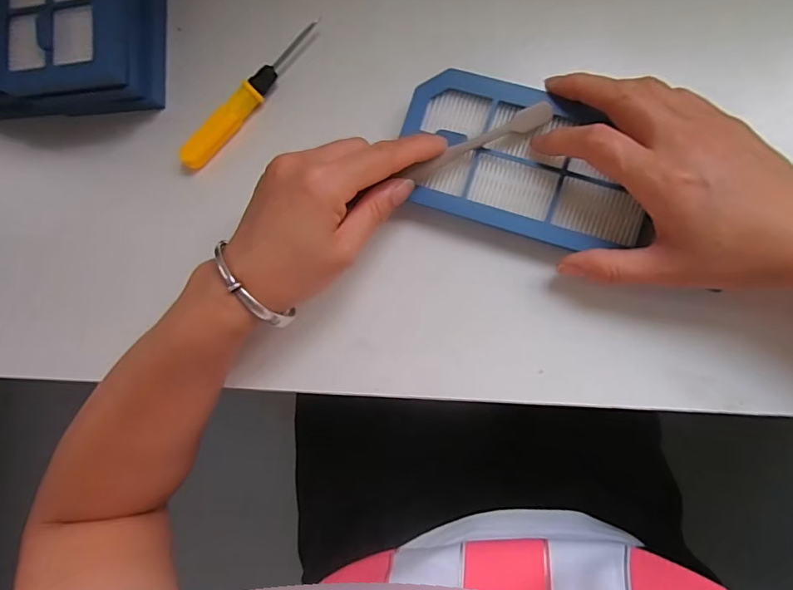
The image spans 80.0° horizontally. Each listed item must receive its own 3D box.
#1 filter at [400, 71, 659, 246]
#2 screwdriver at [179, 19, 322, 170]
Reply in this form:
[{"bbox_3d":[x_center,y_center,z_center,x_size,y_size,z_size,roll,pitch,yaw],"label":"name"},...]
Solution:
[{"bbox_3d":[0.079,-0.083,0.292,0.152,0.016,0.087,18,89,10],"label":"filter"},{"bbox_3d":[-0.102,-0.140,0.333,0.131,0.018,0.014,-44,81,4],"label":"screwdriver"}]

